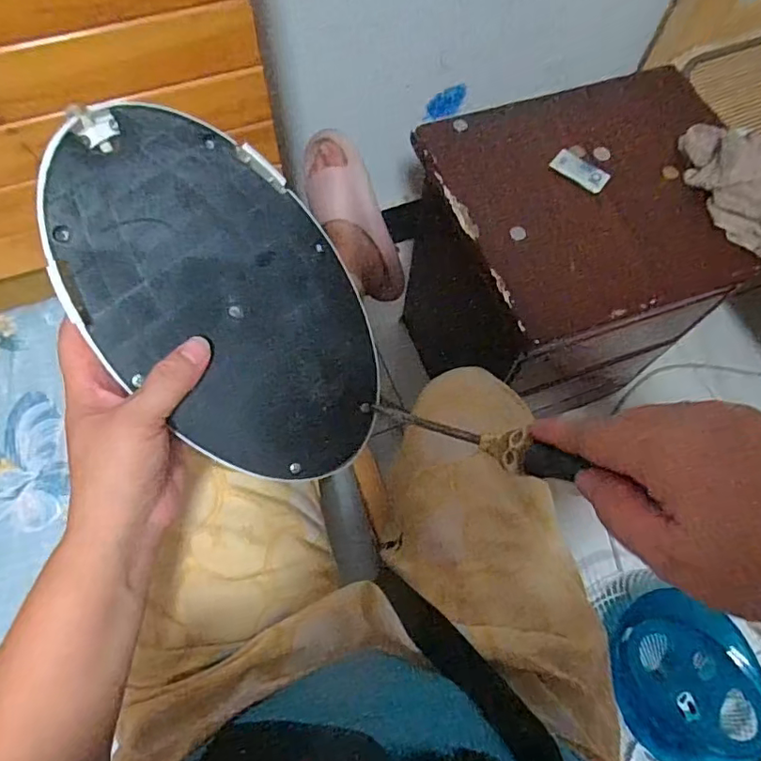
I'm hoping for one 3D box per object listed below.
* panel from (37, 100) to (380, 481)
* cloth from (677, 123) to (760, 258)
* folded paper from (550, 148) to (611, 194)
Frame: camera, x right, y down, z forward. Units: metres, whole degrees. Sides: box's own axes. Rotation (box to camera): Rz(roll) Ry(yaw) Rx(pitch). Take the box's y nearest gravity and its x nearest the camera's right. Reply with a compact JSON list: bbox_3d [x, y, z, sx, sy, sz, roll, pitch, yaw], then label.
[{"bbox_3d":[-0.085,-0.042,0.311,0.135,0.007,0.227,-38,110,-16],"label":"panel"},{"bbox_3d":[0.411,-0.233,0.618,0.084,0.054,0.179,-28,71,-14],"label":"cloth"},{"bbox_3d":[0.242,-0.254,0.654,0.068,0.006,0.034,40,70,14],"label":"folded paper"}]

